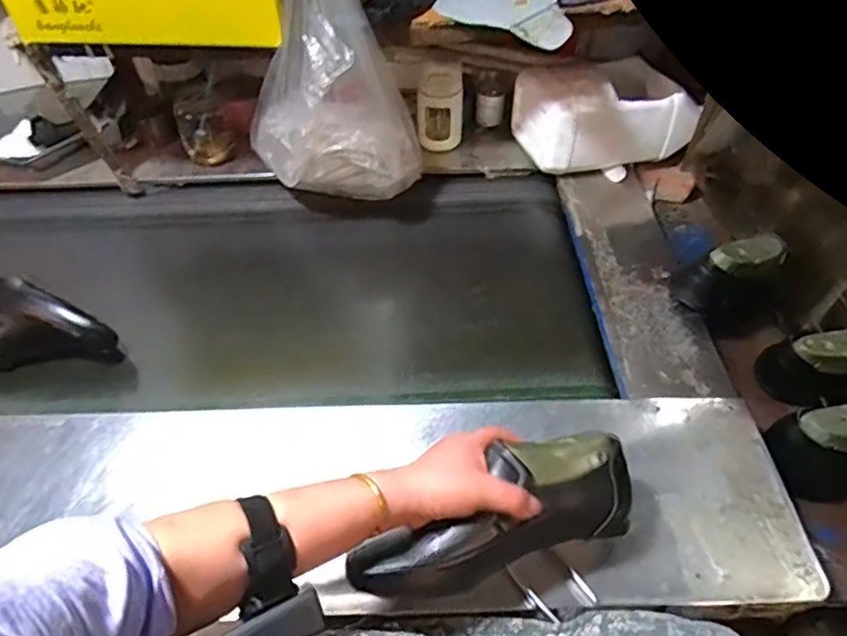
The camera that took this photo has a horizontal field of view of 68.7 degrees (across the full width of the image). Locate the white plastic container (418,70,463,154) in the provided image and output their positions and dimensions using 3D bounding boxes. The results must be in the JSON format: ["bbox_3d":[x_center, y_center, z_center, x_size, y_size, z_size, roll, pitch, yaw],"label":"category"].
[{"bbox_3d":[0.028,-0.351,1.053,0.075,0.146,0.035,-1,49,0],"label":"white plastic container"}]

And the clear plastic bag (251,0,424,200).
[{"bbox_3d":[-0.129,-0.335,0.845,0.237,0.354,0.195,-13,50,-10],"label":"clear plastic bag"}]

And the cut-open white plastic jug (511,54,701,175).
[{"bbox_3d":[0.295,-0.342,1.044,0.254,0.142,0.161,-13,49,-9],"label":"cut-open white plastic jug"}]

